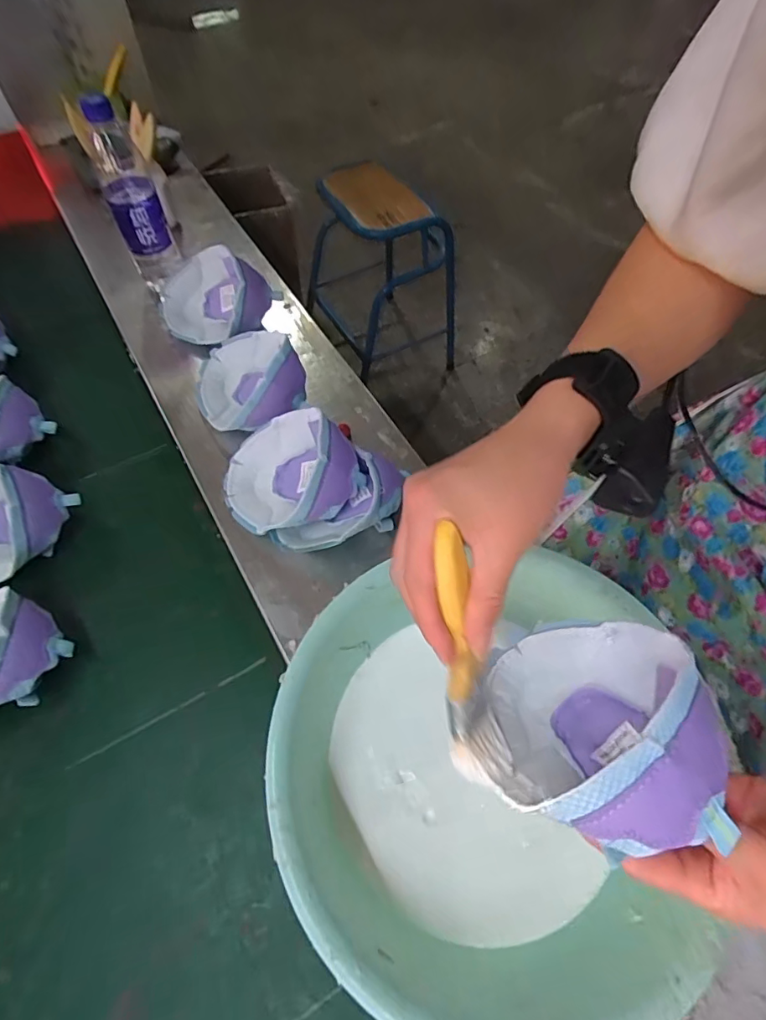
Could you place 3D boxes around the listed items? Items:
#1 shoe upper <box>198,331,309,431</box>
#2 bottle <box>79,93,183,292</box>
[{"bbox_3d":[-0.165,-0.158,0.625,0.126,0.074,0.137,-21,64,-12],"label":"shoe upper"},{"bbox_3d":[-0.312,-0.394,0.629,0.061,0.195,0.055,-21,63,-15],"label":"bottle"}]

